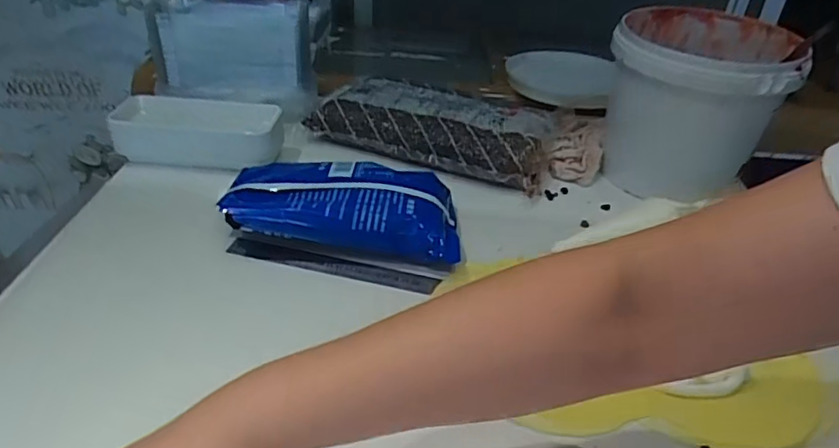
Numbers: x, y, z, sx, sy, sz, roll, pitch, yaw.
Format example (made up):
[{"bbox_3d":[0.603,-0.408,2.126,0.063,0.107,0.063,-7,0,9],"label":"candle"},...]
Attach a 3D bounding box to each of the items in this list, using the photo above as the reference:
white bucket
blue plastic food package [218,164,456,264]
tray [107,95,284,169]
[{"bbox_3d":[0.331,-0.146,0.699,0.188,0.182,0.211,19,39,19],"label":"white bucket"},{"bbox_3d":[-0.081,-0.020,0.608,0.246,0.056,0.135,4,36,1],"label":"blue plastic food package"},{"bbox_3d":[-0.271,-0.119,0.709,0.200,0.055,0.089,5,36,2],"label":"tray"}]

